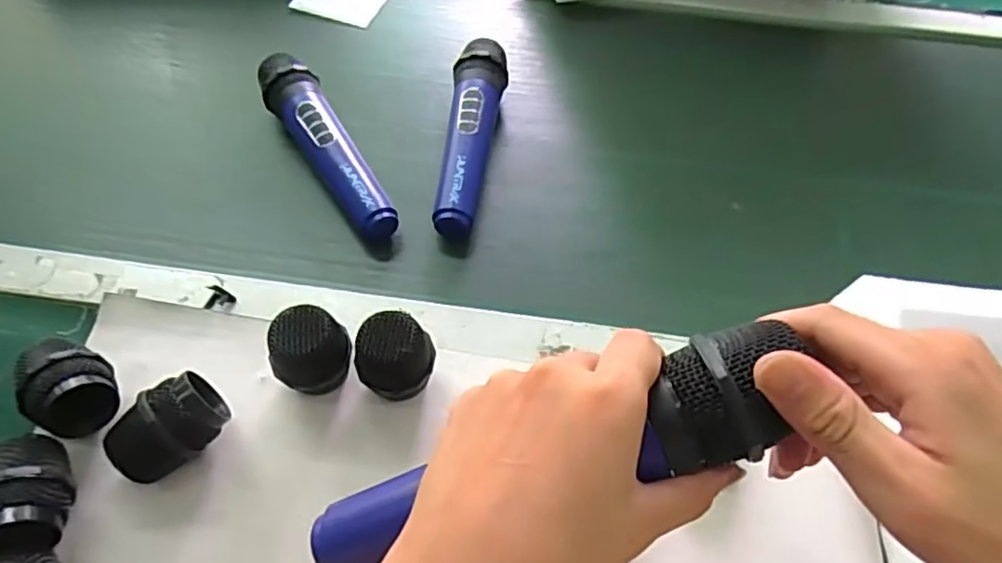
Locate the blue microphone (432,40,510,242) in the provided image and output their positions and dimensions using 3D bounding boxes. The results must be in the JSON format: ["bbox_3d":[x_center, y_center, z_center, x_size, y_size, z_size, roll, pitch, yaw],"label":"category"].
[{"bbox_3d":[-0.024,-0.119,0.534,0.042,0.058,0.197,5,56,1],"label":"blue microphone"}]

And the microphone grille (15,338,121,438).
[{"bbox_3d":[-0.259,0.066,0.381,0.056,0.051,0.047,31,60,17],"label":"microphone grille"}]

